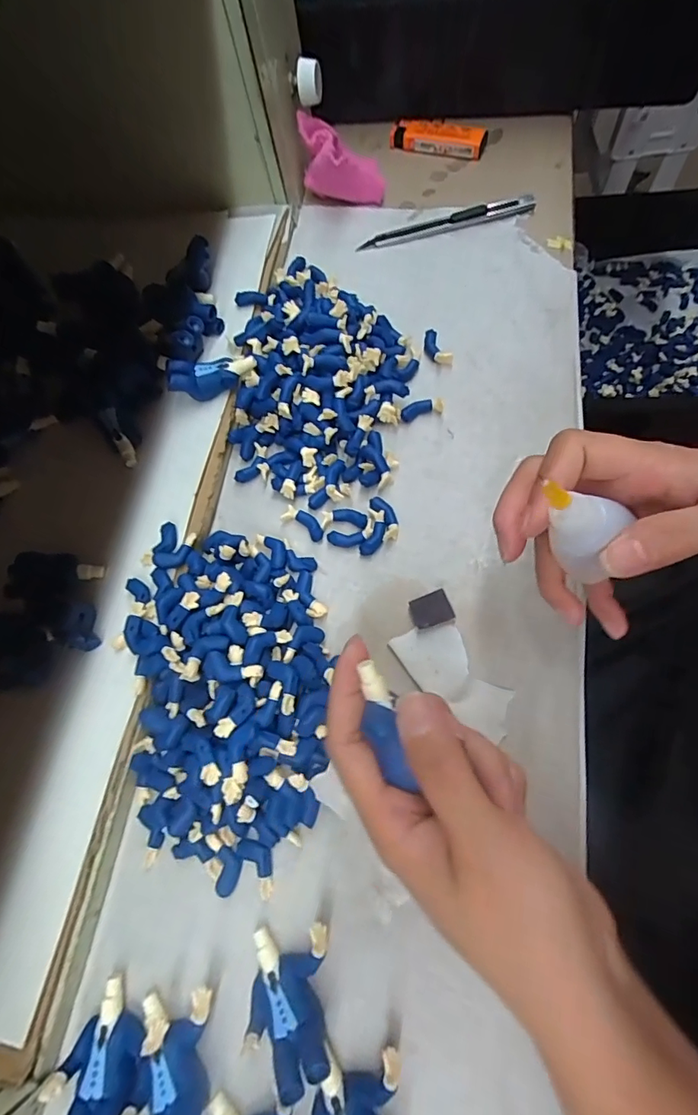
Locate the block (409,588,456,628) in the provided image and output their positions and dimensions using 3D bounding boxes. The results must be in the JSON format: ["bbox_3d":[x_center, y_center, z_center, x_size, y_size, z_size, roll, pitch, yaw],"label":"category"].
[{"bbox_3d":[0.046,0.030,0.273,0.022,0.008,0.019,-15,70,-3],"label":"block"}]

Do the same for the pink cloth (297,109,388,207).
[{"bbox_3d":[-0.008,-0.313,0.388,0.070,0.049,0.028,26,75,15],"label":"pink cloth"}]

